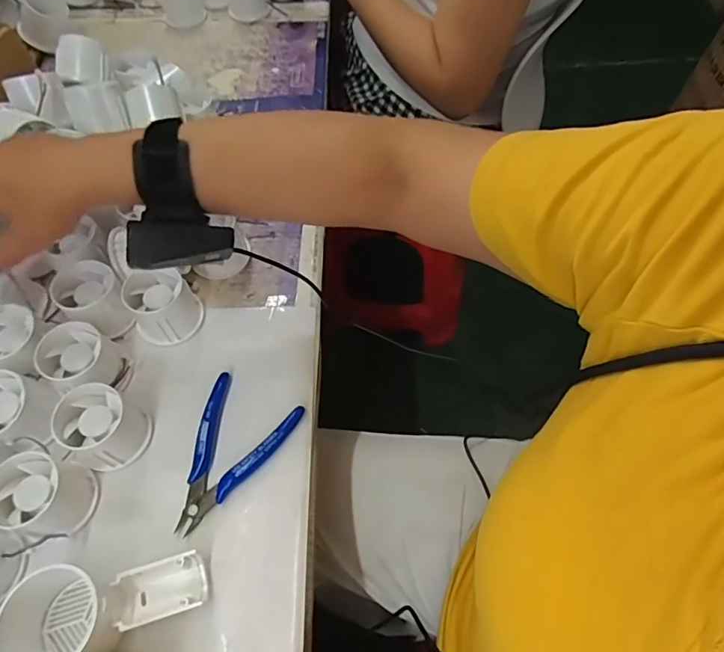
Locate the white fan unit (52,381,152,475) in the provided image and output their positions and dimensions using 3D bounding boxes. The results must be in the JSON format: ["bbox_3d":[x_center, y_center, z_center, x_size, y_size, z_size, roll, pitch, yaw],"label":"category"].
[{"bbox_3d":[-0.200,0.077,0.383,0.055,0.040,0.053,0,60,1],"label":"white fan unit"}]

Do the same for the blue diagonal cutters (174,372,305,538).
[{"bbox_3d":[-0.109,0.100,0.391,0.075,0.009,0.116,24,63,14],"label":"blue diagonal cutters"}]

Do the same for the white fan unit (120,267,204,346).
[{"bbox_3d":[-0.172,-0.017,0.437,0.056,0.044,0.052,0,60,1],"label":"white fan unit"}]

